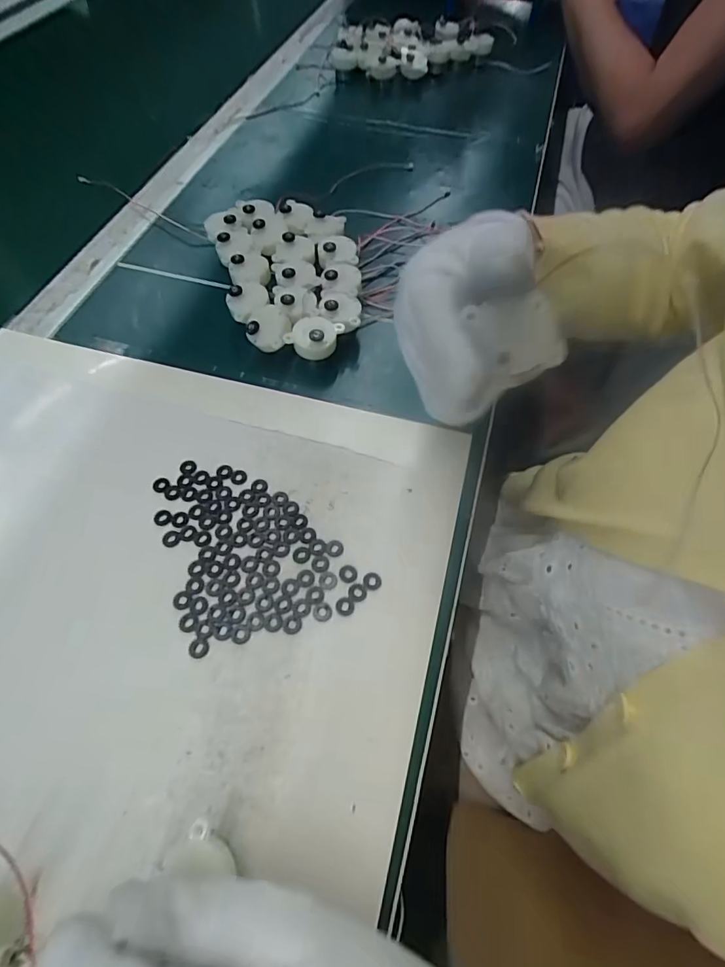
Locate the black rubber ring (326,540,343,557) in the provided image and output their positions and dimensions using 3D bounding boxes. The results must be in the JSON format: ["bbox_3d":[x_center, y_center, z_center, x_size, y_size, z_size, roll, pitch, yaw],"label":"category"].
[{"bbox_3d":[-0.017,0.039,0.270,0.011,0.004,0.011,0,61,-1],"label":"black rubber ring"}]

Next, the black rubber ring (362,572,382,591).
[{"bbox_3d":[0.006,0.056,0.262,0.010,0.004,0.010,5,61,2],"label":"black rubber ring"}]

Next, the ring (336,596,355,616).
[{"bbox_3d":[-0.010,0.069,0.254,0.010,0.004,0.011,0,61,-1],"label":"ring"}]

